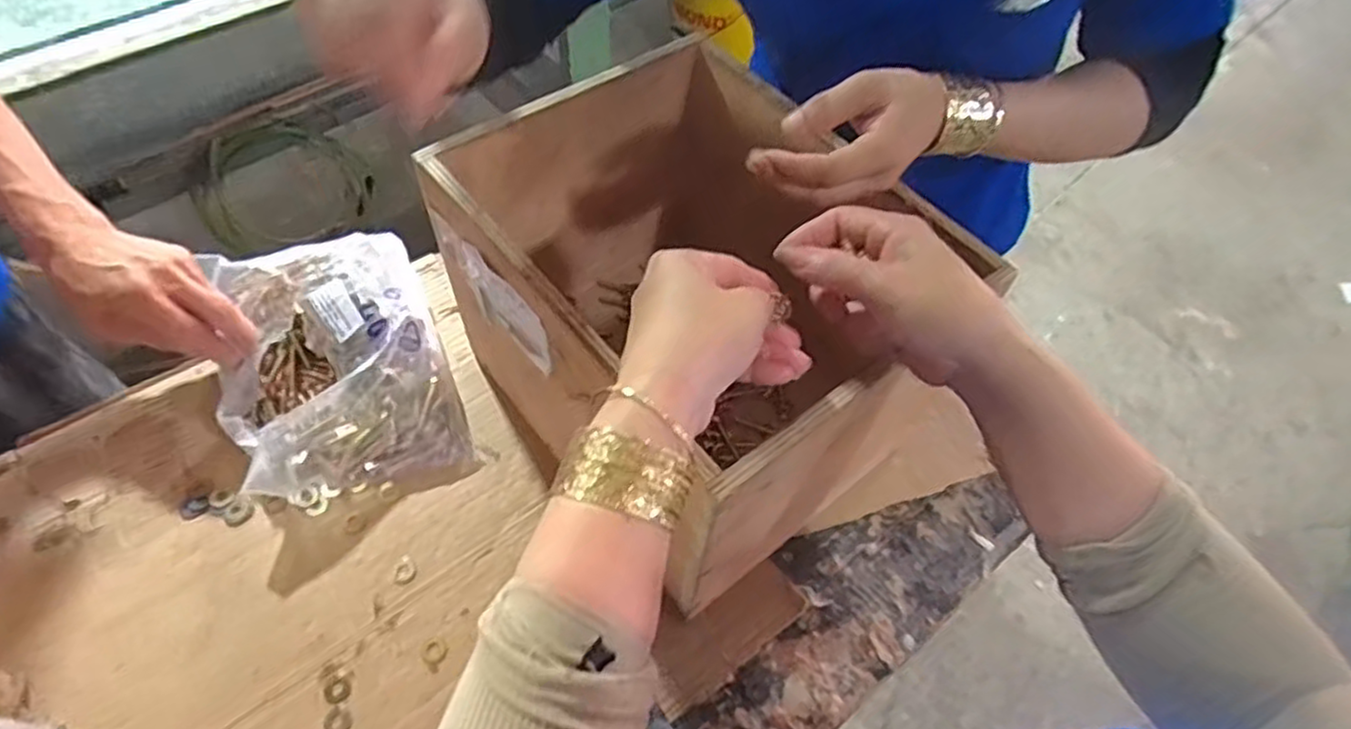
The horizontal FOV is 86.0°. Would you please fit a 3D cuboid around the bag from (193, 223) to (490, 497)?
[{"bbox_3d":[-0.305,-0.005,0.642,0.182,0.062,0.264,-20,59,-16],"label":"bag"}]

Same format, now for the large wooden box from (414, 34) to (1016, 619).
[{"bbox_3d":[0.027,-0.053,0.580,0.301,0.213,0.327,-34,64,-24],"label":"large wooden box"}]

